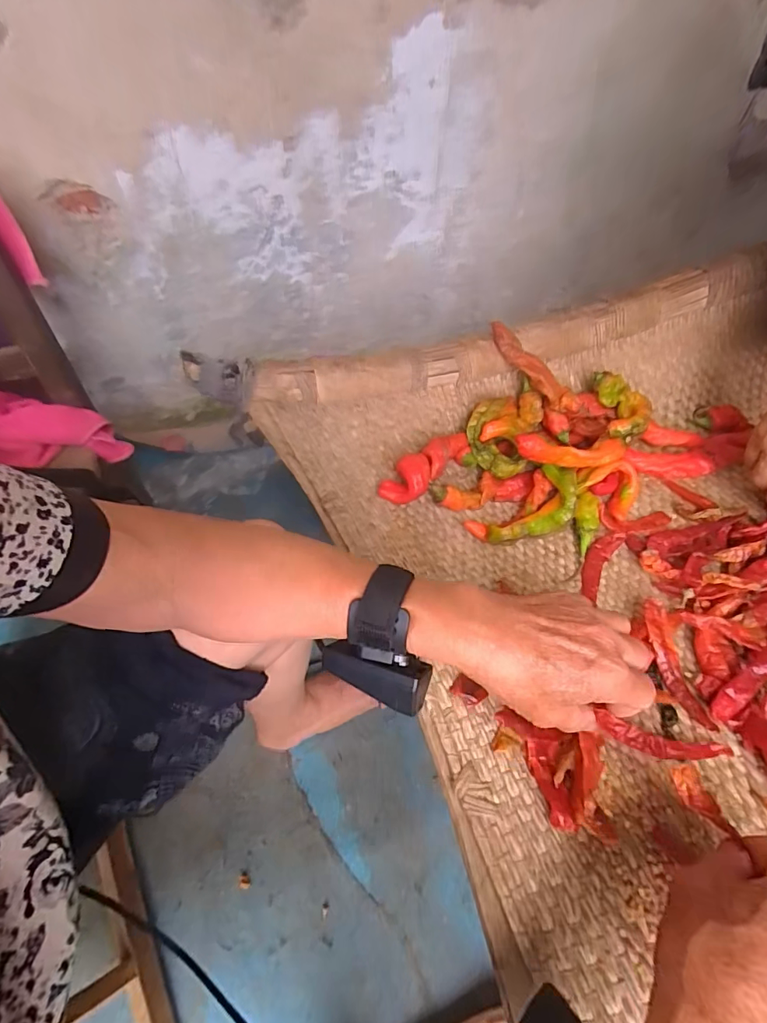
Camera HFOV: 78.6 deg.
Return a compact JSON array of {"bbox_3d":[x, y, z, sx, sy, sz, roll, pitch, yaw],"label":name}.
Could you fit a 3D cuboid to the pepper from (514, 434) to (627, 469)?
[{"bbox_3d":[0.172,-0.055,0.433,0.112,0.029,0.020,3,51,-14],"label":"pepper"}]

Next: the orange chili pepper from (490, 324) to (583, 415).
[{"bbox_3d":[0.147,-0.137,0.460,0.116,0.023,0.026,43,59,-6],"label":"orange chili pepper"}]

